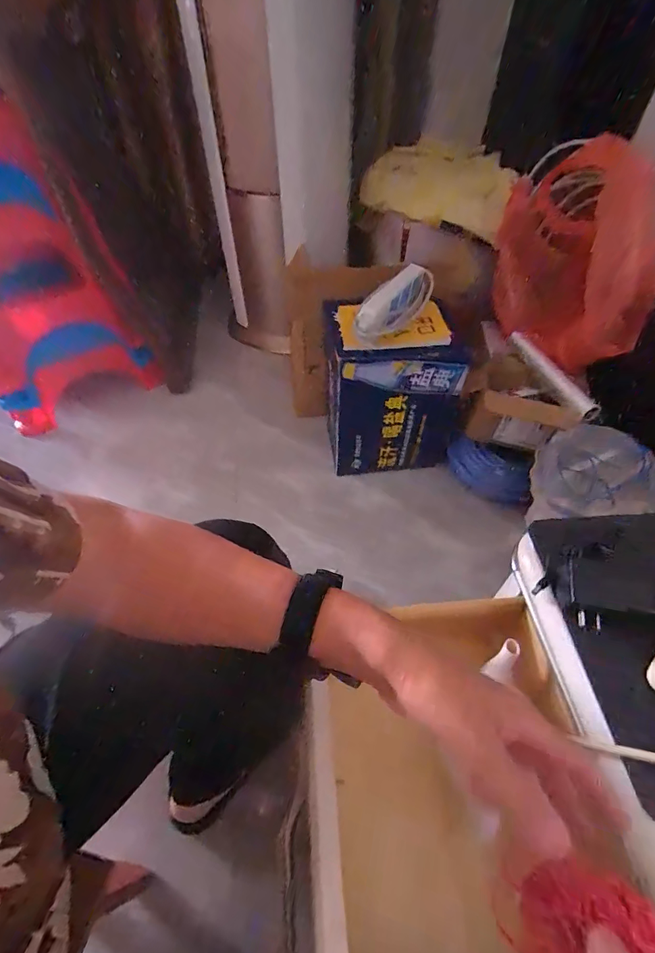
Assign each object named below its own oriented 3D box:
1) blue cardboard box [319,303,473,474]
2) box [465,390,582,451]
[{"bbox_3d":[0.135,-0.170,0.903,0.258,0.355,0.177,-7,51,-5],"label":"blue cardboard box"},{"bbox_3d":[0.391,-0.107,0.850,0.186,0.126,0.041,17,53,15],"label":"box"}]

